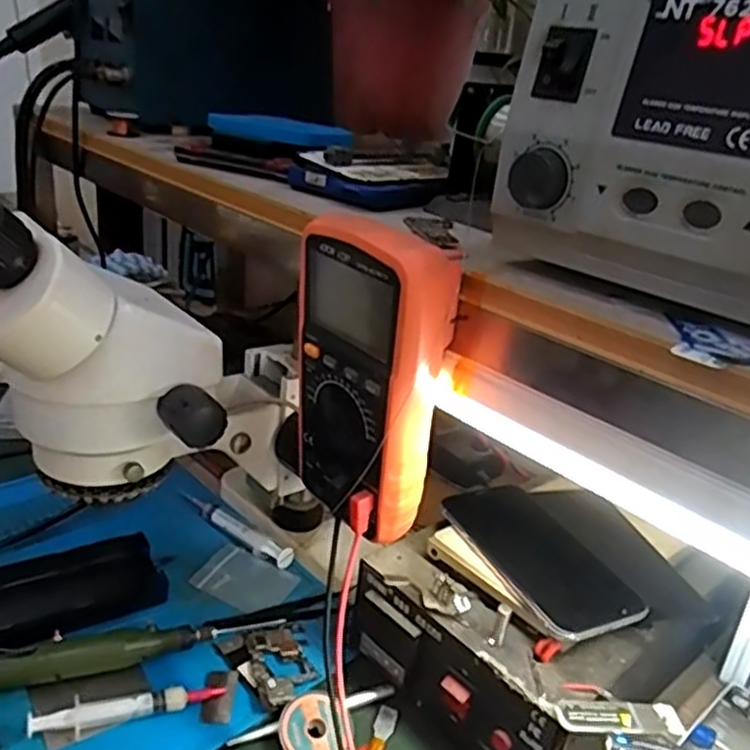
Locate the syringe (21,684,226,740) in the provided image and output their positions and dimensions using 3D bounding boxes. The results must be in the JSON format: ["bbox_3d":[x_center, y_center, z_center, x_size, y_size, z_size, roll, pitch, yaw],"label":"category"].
[{"bbox_3d":[-0.153,0.207,0.443,0.114,0.016,0.014,-2,25,-20],"label":"syringe"}]

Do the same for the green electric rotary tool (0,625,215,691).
[{"bbox_3d":[-0.191,0.185,0.468,0.162,0.022,0.020,-3,25,-20],"label":"green electric rotary tool"}]

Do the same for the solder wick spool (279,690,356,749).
[{"bbox_3d":[-0.040,0.222,0.445,0.044,0.009,0.044,11,42,-10],"label":"solder wick spool"}]

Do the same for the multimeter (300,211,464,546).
[{"bbox_3d":[-0.004,0.003,0.406,0.046,0.174,0.088,-15,32,-40],"label":"multimeter"}]

